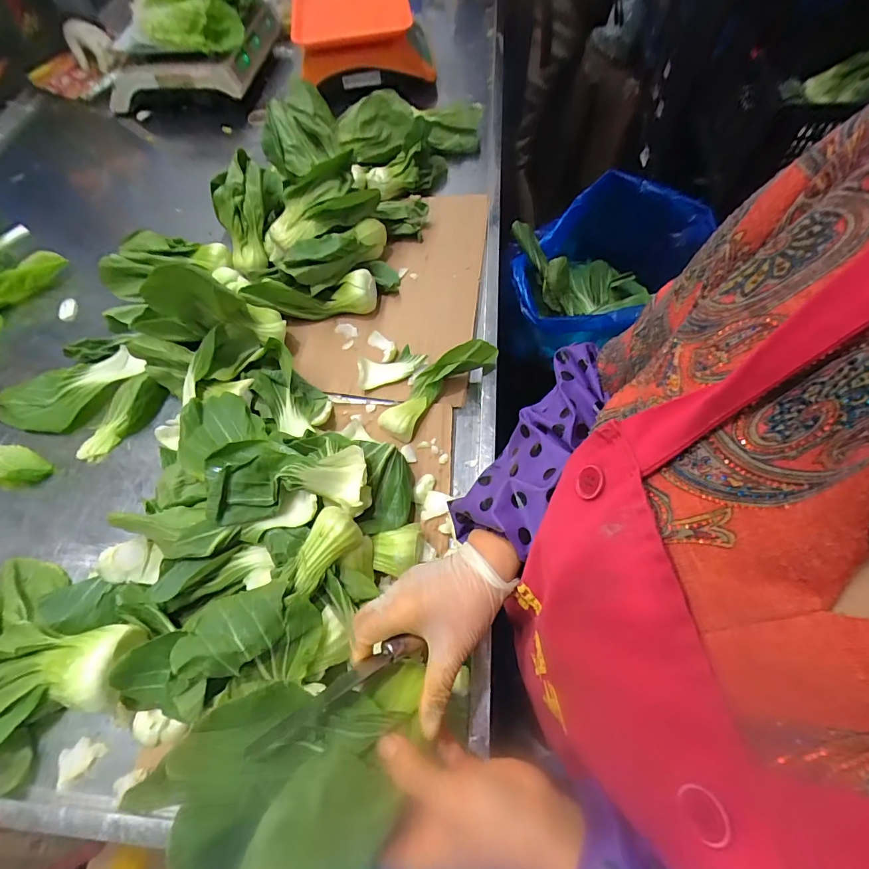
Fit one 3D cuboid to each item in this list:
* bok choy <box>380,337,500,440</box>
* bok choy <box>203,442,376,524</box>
[{"bbox_3d":[0.004,-0.063,0.559,0.174,0.043,0.059,-42,67,-1],"label":"bok choy"},{"bbox_3d":[-0.158,0.048,0.459,0.177,0.058,0.105,1,61,-14],"label":"bok choy"}]

